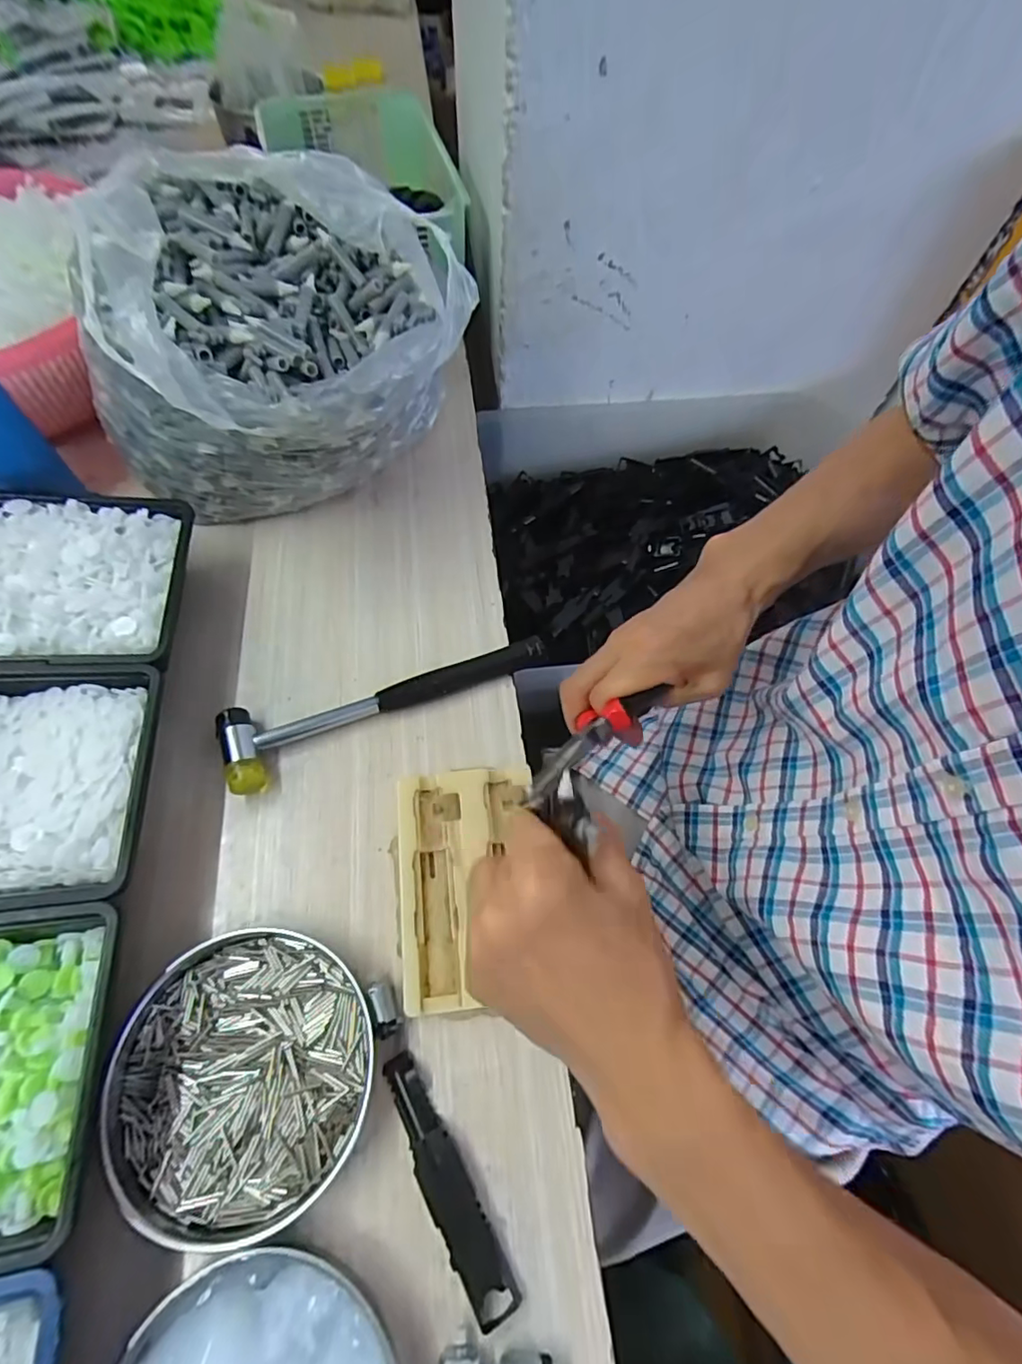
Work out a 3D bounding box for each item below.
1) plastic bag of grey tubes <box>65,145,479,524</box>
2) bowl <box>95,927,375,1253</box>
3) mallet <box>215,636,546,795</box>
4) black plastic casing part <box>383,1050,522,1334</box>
[{"bbox_3d":[-0.176,-0.238,0.445,0.243,0.189,0.227,17,63,6],"label":"plastic bag of grey tubes"},{"bbox_3d":[-0.144,0.210,0.306,0.132,0.023,0.132,1,62,-2],"label":"bowl"},{"bbox_3d":[-0.090,0.007,0.414,0.233,0.026,0.056,-23,65,-14],"label":"mallet"},{"bbox_3d":[-0.035,0.256,0.291,0.022,0.009,0.119,-27,66,-16],"label":"black plastic casing part"}]

